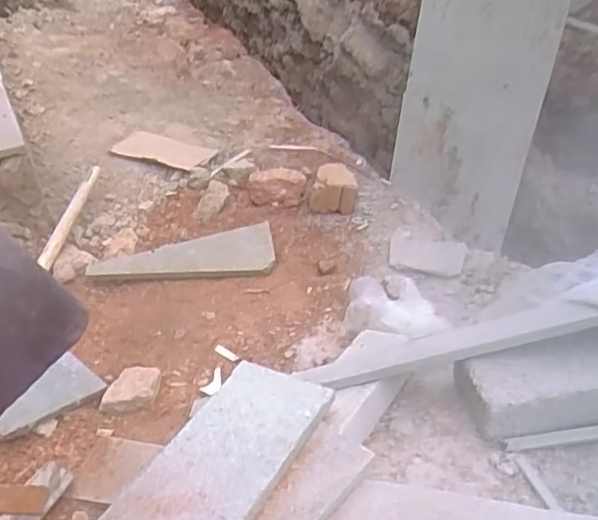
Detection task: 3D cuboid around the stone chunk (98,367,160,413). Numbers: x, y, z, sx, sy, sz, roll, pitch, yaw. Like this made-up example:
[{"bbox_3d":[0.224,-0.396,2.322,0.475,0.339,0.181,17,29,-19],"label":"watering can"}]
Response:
[{"bbox_3d":[-0.209,0.161,0.723,0.063,0.020,0.059,-3,40,-1],"label":"stone chunk"}]

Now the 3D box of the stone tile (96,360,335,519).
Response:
[{"bbox_3d":[-0.093,0.212,0.562,0.128,0.007,0.292,13,40,30],"label":"stone tile"}]

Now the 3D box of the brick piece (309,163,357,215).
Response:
[{"bbox_3d":[0.068,-0.136,1.094,0.086,0.063,0.097,5,41,7],"label":"brick piece"}]

